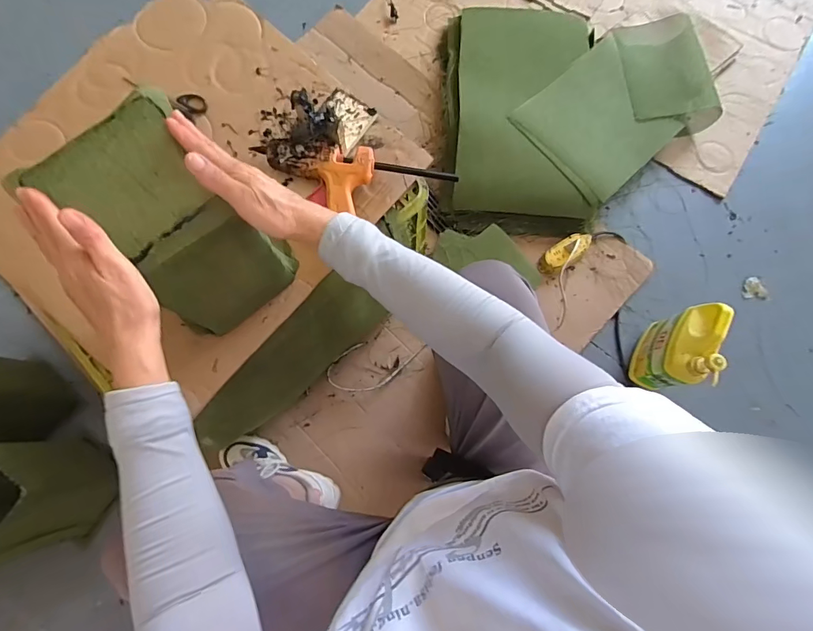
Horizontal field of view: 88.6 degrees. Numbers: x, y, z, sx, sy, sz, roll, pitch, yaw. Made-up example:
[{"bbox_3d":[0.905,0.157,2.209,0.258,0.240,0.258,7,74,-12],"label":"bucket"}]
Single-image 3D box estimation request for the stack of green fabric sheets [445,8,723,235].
[{"bbox_3d":[0.424,-0.506,1.008,0.645,0.138,0.574,1,76,-1],"label":"stack of green fabric sheets"}]

